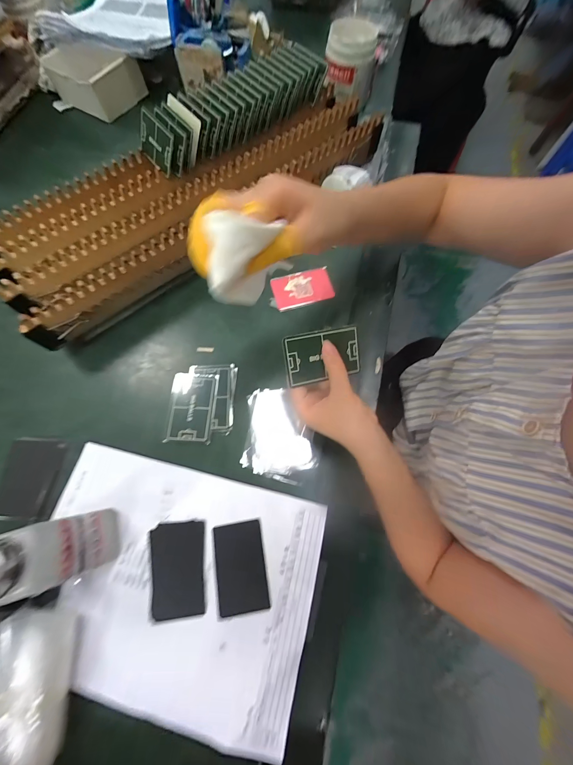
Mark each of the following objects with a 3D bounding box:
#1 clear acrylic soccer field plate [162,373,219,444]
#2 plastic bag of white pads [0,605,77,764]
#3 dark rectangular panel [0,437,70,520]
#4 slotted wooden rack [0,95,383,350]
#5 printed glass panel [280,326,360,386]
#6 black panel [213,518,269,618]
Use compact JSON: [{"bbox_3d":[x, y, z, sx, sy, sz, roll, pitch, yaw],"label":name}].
[{"bbox_3d":[-0.120,0.029,0.342,0.056,0.004,0.087,3,72,0],"label":"clear acrylic soccer field plate"},{"bbox_3d":[-0.233,0.269,0.240,0.067,0.017,0.112,6,58,-32],"label":"plastic bag of white pads"},{"bbox_3d":[-0.301,0.110,0.316,0.065,0.004,0.088,4,67,-2],"label":"dark rectangular panel"},{"bbox_3d":[-0.130,-0.280,0.406,0.574,0.092,0.186,-37,76,-12],"label":"slotted wooden rack"},{"bbox_3d":[0.039,-0.029,0.285,0.082,0.005,0.051,-12,105,-13],"label":"printed glass panel"},{"bbox_3d":[-0.049,0.194,0.287,0.050,0.005,0.082,-9,72,-4],"label":"black panel"}]

